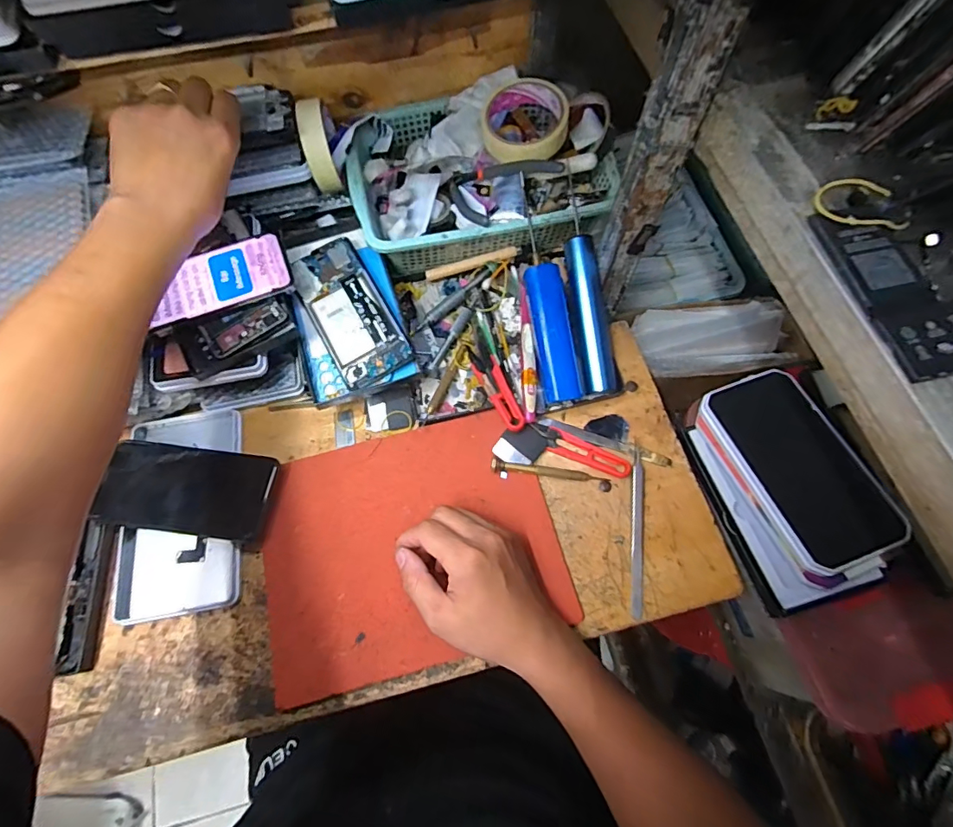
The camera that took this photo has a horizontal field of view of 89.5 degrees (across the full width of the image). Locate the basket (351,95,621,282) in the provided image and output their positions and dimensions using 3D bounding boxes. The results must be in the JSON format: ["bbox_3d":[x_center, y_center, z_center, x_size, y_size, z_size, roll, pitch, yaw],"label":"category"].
[{"bbox_3d":[0.007,-0.251,0.522,0.266,0.065,0.180,-4,68,-1],"label":"basket"}]

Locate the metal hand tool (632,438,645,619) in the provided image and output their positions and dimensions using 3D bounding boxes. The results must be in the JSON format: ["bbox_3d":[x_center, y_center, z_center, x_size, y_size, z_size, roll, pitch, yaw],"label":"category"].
[{"bbox_3d":[0.145,0.100,0.432,0.012,0.011,0.154,7,68,4],"label":"metal hand tool"}]

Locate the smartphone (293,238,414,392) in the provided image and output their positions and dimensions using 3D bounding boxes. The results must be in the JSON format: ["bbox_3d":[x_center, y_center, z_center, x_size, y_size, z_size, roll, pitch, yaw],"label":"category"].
[{"bbox_3d":[-0.124,-0.102,0.471,0.068,0.008,0.154,-30,76,-1],"label":"smartphone"}]

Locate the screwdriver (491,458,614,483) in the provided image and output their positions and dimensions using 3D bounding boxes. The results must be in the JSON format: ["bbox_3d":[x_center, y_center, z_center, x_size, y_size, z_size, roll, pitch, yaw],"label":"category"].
[{"bbox_3d":[0.068,0.053,0.448,0.108,0.016,0.011,5,68,3],"label":"screwdriver"}]

